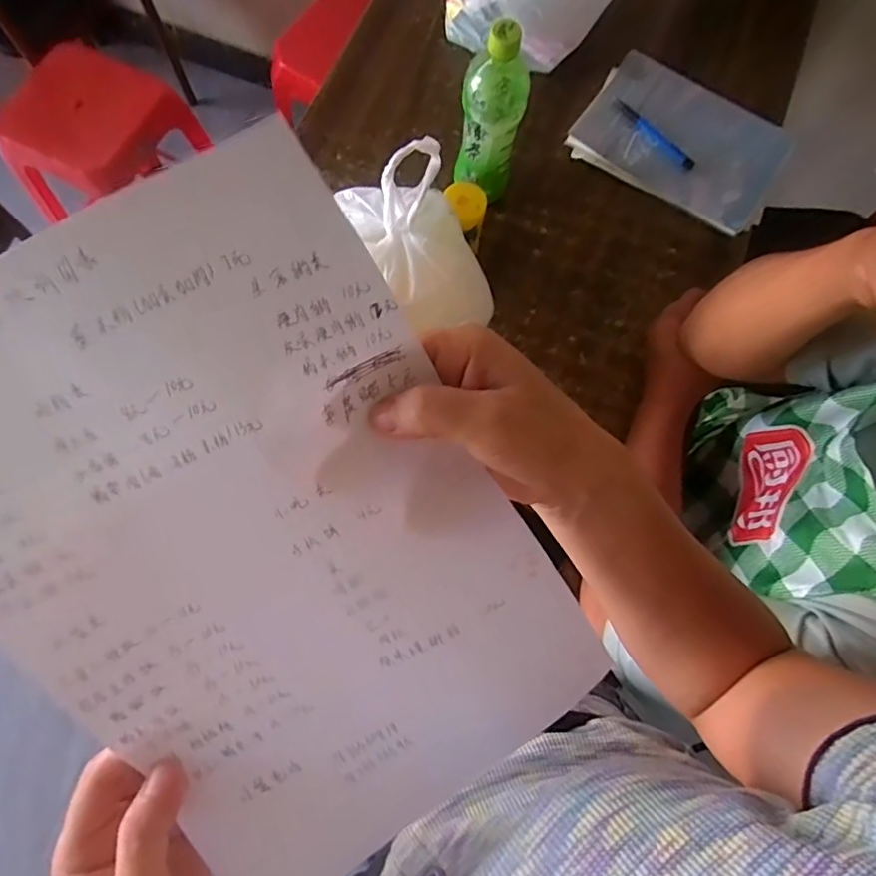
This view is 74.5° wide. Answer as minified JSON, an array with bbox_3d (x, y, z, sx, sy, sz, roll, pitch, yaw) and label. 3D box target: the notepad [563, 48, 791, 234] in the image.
[{"bbox_3d":[0.321,-0.395,0.757,0.251,0.017,0.185,32,76,7],"label":"notepad"}]

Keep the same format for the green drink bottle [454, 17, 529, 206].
[{"bbox_3d":[0.057,-0.342,0.631,0.067,0.217,0.071,14,75,2],"label":"green drink bottle"}]

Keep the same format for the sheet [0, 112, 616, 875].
[{"bbox_3d":[-0.068,0.057,0.241,0.200,0.014,0.286,-32,108,-2],"label":"sheet"}]

